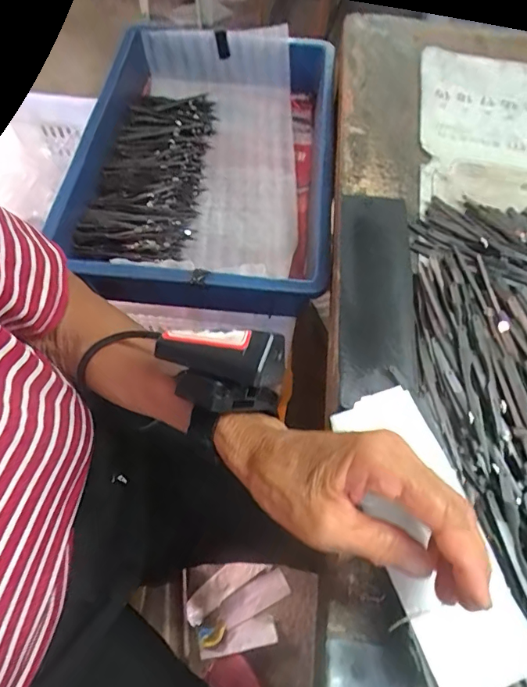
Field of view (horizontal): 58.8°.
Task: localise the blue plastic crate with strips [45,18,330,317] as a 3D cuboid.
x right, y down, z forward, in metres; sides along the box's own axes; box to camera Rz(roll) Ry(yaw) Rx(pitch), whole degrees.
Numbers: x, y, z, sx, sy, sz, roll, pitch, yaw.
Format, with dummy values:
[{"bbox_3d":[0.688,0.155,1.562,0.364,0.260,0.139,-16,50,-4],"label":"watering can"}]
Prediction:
[{"bbox_3d":[-0.068,-0.224,0.567,0.290,0.092,0.412,6,61,1],"label":"blue plastic crate with strips"}]

